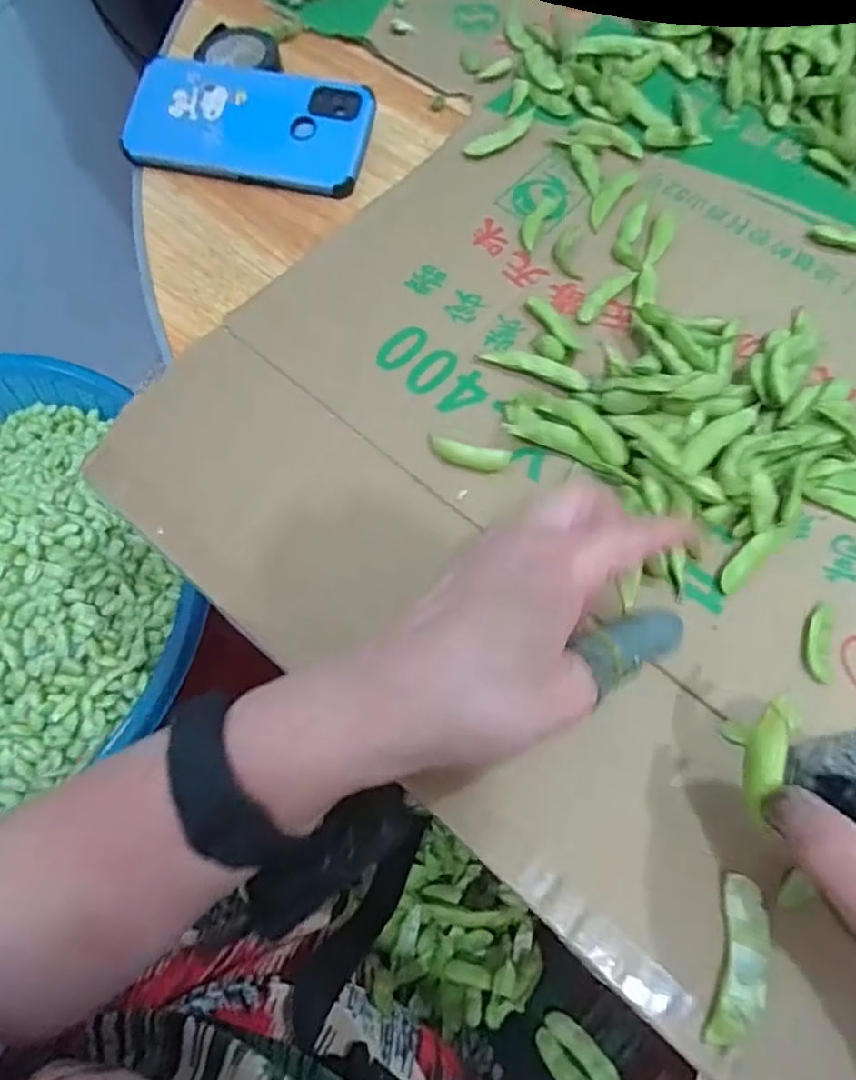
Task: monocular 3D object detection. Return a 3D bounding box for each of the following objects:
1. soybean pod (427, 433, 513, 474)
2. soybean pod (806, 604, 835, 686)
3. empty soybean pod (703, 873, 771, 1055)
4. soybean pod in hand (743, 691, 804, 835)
[{"bbox_3d":[0.021,-0.045,0.348,0.044,0.005,0.013,15,69,9],"label":"soybean pod"},{"bbox_3d":[0.181,0.047,0.302,0.013,0.006,0.036,7,68,6],"label":"soybean pod"},{"bbox_3d":[0.121,0.163,0.252,0.018,0.004,0.059,9,71,25],"label":"empty soybean pod"},{"bbox_3d":[0.121,0.078,0.235,0.012,0.008,0.045,19,84,11],"label":"soybean pod in hand"}]

